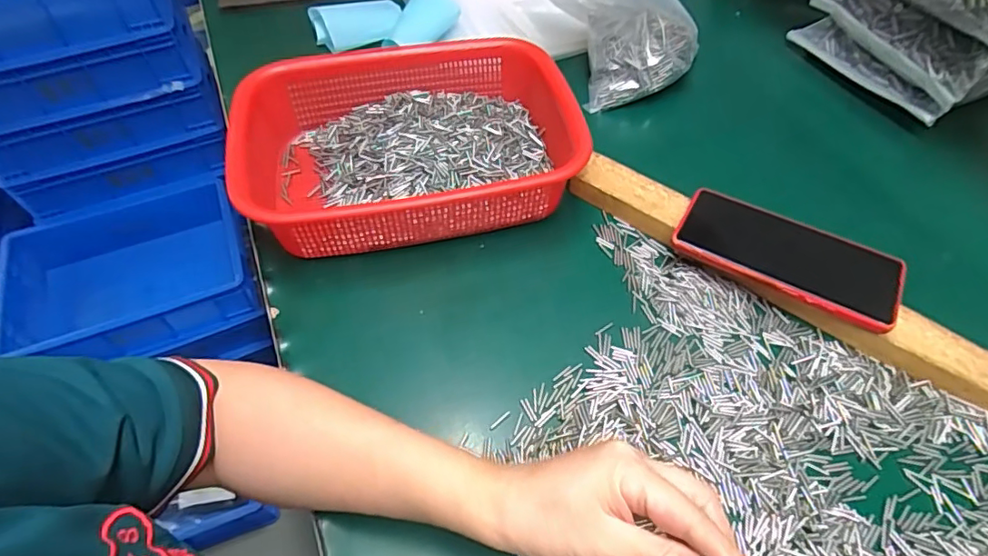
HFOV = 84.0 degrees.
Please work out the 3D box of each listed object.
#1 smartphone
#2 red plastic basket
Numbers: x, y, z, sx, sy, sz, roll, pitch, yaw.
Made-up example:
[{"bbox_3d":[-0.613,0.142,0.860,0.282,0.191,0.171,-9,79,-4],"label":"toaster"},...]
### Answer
[{"bbox_3d":[0.230,-0.018,0.436,0.163,0.014,0.079,25,52,18],"label":"smartphone"},{"bbox_3d":[-0.075,-0.119,0.496,0.286,0.075,0.208,-12,55,-6],"label":"red plastic basket"}]

